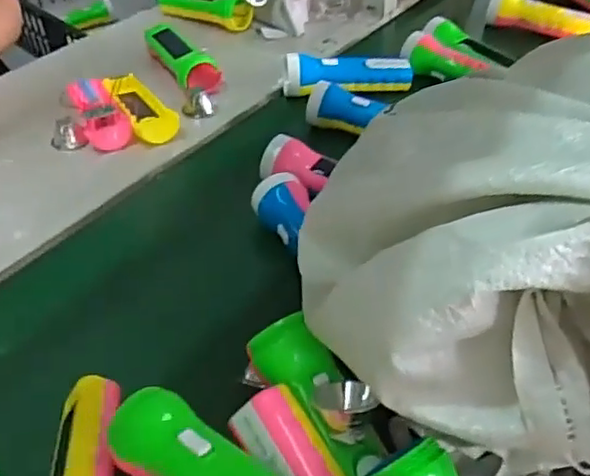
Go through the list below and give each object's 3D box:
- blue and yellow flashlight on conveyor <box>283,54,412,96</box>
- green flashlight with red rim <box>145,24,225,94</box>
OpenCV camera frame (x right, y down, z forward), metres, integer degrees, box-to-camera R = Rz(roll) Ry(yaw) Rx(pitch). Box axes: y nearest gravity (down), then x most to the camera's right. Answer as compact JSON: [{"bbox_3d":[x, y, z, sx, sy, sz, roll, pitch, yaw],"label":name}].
[{"bbox_3d":[0.066,-0.202,0.811,0.158,0.046,0.051,-3,41,-7],"label":"blue and yellow flashlight on conveyor"},{"bbox_3d":[-0.150,-0.235,0.845,0.058,0.044,0.174,-22,47,-26],"label":"green flashlight with red rim"}]

